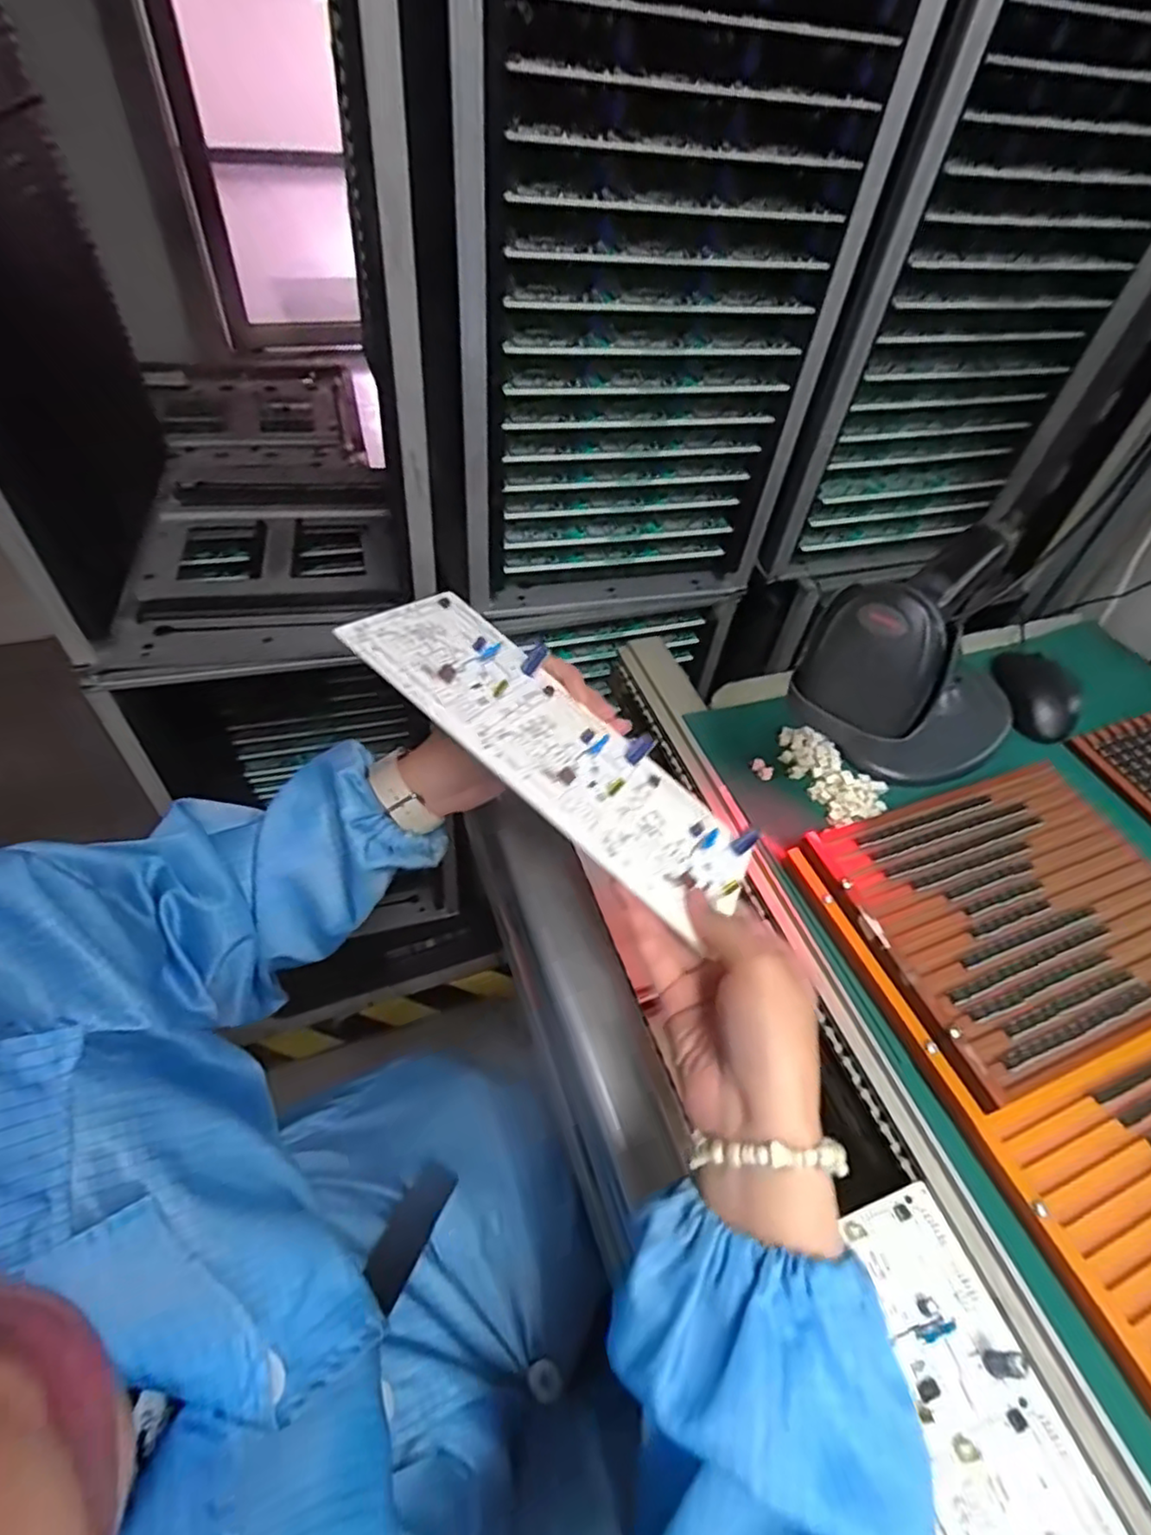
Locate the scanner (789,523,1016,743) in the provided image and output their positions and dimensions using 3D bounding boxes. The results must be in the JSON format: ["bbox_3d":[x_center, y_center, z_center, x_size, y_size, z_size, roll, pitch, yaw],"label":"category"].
[{"bbox_3d":[0.206,-0.094,0.383,0.186,0.069,0.073,-42,64,-13],"label":"scanner"}]

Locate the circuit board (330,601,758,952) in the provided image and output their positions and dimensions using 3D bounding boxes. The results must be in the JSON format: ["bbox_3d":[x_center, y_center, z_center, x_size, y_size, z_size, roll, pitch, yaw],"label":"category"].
[{"bbox_3d":[-0.007,-0.011,0.382,0.251,0.011,0.104,41,34,3],"label":"circuit board"}]

